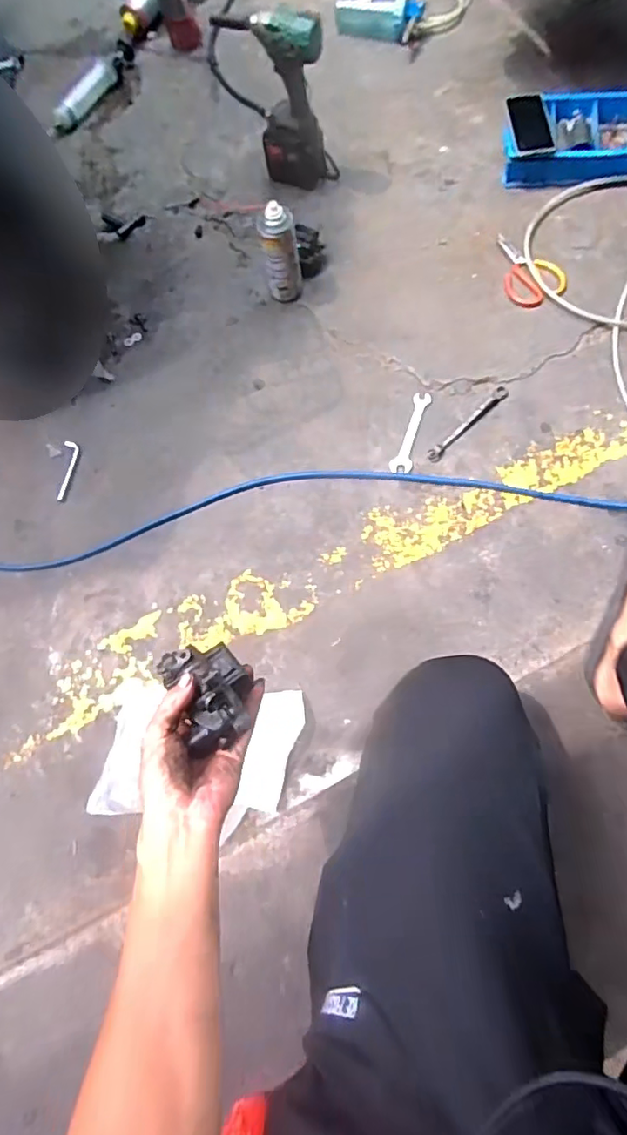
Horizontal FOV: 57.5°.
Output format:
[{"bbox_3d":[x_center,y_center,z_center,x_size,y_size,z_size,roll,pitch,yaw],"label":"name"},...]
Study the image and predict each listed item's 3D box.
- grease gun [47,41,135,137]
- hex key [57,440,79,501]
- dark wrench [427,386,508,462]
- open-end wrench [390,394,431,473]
[{"bbox_3d":[-0.500,-1.095,1.297,0.051,0.057,0.284,30,79,12],"label":"grease gun"},{"bbox_3d":[-0.461,-0.180,1.068,0.028,0.004,0.119,5,74,5],"label":"hex key"},{"bbox_3d":[0.275,-0.256,1.011,0.192,0.013,0.023,-42,75,-9],"label":"dark wrench"},{"bbox_3d":[0.176,-0.240,1.021,0.037,0.005,0.163,18,75,9],"label":"open-end wrench"}]

